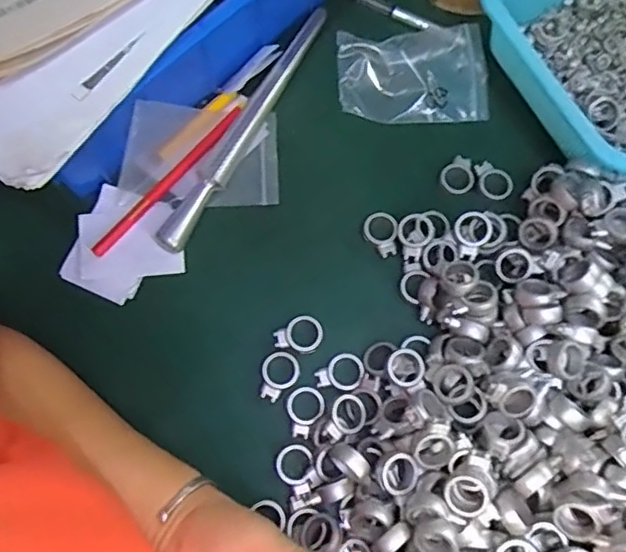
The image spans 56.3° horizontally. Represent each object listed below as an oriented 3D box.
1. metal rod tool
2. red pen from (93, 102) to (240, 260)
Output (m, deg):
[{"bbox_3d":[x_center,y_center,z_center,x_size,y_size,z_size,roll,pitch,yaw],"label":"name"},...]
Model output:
[{"bbox_3d":[-0.051,-0.123,0.468,0.023,0.019,0.243,30,74,8],"label":"metal rod tool"},{"bbox_3d":[-0.112,-0.076,0.461,0.013,0.012,0.161,40,76,10],"label":"red pen"}]

